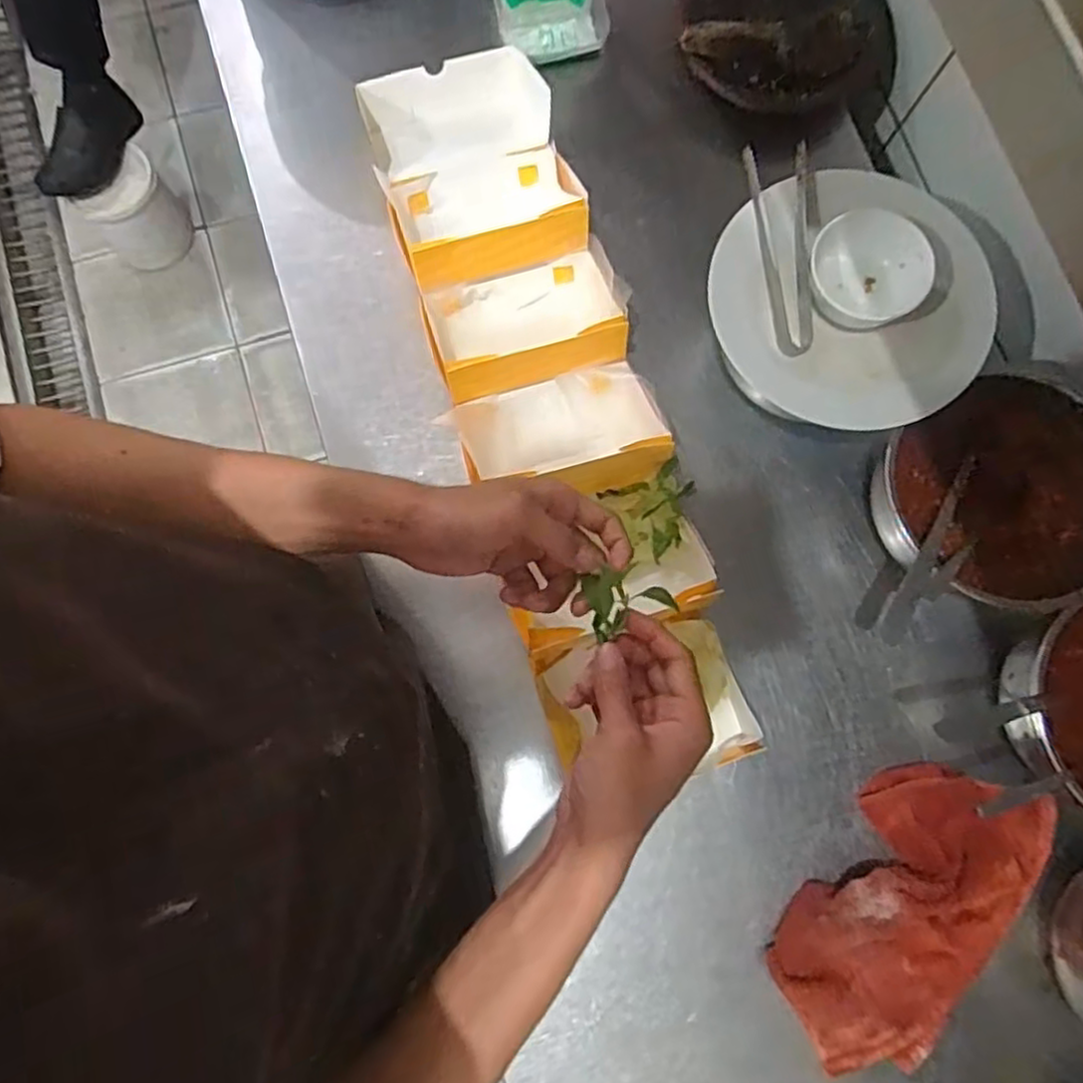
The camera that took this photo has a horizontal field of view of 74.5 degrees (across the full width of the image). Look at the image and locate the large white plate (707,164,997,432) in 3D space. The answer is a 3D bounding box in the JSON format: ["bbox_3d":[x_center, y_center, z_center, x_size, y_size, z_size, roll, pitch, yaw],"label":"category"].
[{"bbox_3d":[0.246,-0.195,0.570,0.211,0.034,0.211,0,79,-1],"label":"large white plate"}]

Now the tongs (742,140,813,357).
[{"bbox_3d":[0.191,-0.238,0.572,0.052,0.023,0.175,0,79,-1],"label":"tongs"}]

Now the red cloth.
[{"bbox_3d":[0.296,0.294,0.569,0.142,0.024,0.255,38,81,6],"label":"red cloth"}]

